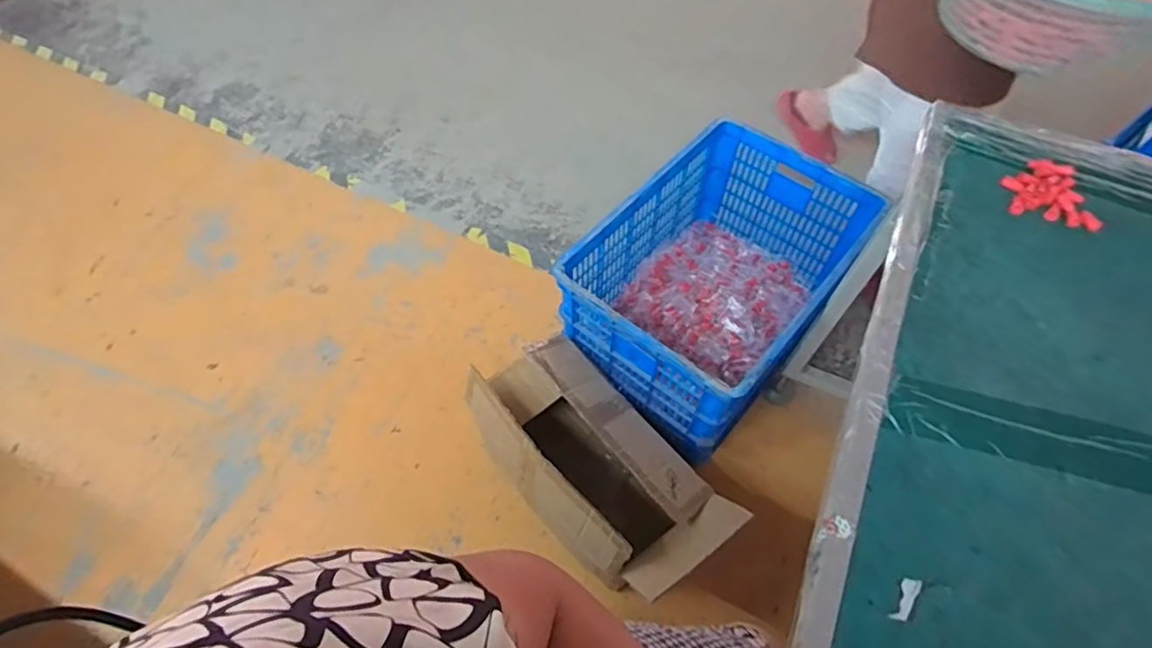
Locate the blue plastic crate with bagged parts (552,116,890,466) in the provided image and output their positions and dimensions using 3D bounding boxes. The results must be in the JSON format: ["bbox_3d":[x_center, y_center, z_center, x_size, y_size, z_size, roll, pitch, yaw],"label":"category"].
[{"bbox_3d":[0.311,-0.100,1.320,0.431,0.322,0.640,36,65,21],"label":"blue plastic crate with bagged parts"}]

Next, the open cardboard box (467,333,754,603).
[{"bbox_3d":[0.026,0.284,1.160,0.255,0.310,0.503,-36,64,-20],"label":"open cardboard box"}]

